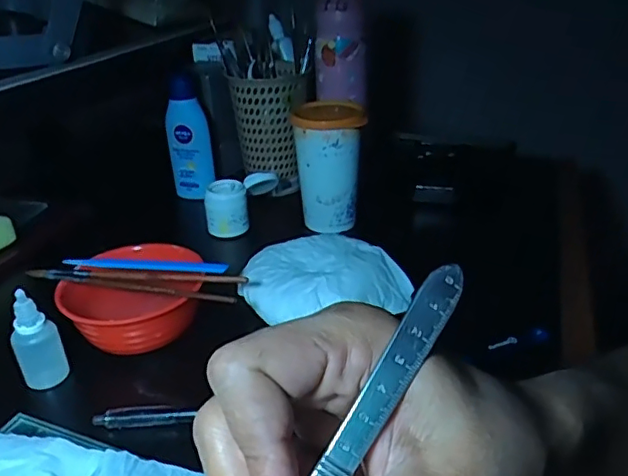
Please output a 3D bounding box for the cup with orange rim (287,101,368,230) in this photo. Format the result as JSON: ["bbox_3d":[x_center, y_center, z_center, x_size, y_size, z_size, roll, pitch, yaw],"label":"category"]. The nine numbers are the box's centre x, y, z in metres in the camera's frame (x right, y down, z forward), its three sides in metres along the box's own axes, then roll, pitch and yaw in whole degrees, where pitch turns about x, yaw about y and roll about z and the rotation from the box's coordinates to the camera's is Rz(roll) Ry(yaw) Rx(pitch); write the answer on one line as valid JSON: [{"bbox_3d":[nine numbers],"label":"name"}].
[{"bbox_3d":[0.019,-0.075,0.605,0.064,0.122,0.072,7,30,14],"label":"cup with orange rim"}]

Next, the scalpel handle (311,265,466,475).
[{"bbox_3d":[0.009,0.066,0.166,0.013,0.004,0.138,34,76,-5],"label":"scalpel handle"}]

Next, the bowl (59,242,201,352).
[{"bbox_3d":[-0.142,0.052,0.452,0.102,0.056,0.090,-10,30,-16],"label":"bowl"}]

